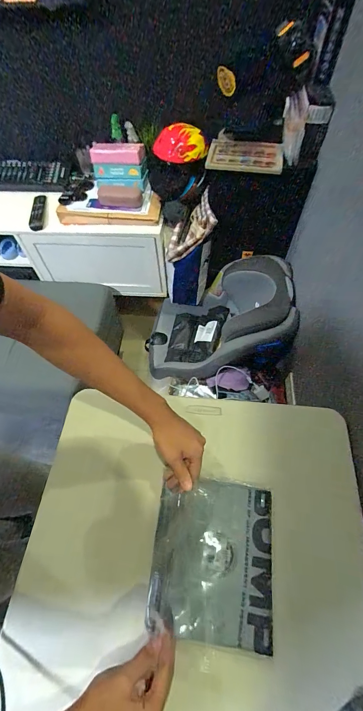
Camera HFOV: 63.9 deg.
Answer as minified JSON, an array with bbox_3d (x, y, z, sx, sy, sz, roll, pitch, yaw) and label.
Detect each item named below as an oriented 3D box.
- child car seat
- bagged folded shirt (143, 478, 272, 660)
[{"bbox_3d":[0.130,-0.138,1.214,0.582,0.377,0.426,-4,60,0],"label":"child car seat"},{"bbox_3d":[0.052,0.325,0.475,0.191,0.036,0.223,6,61,6],"label":"bagged folded shirt"}]

